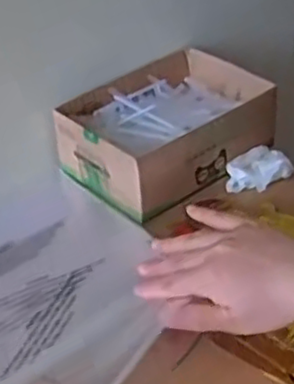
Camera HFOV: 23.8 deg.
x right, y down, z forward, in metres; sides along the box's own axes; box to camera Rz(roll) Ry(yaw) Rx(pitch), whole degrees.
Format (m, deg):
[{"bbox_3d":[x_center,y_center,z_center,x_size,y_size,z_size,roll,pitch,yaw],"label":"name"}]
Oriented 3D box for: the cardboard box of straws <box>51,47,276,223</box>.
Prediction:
[{"bbox_3d":[0.017,-0.064,0.675,0.185,0.062,0.139,-30,45,-30],"label":"cardboard box of straws"}]

